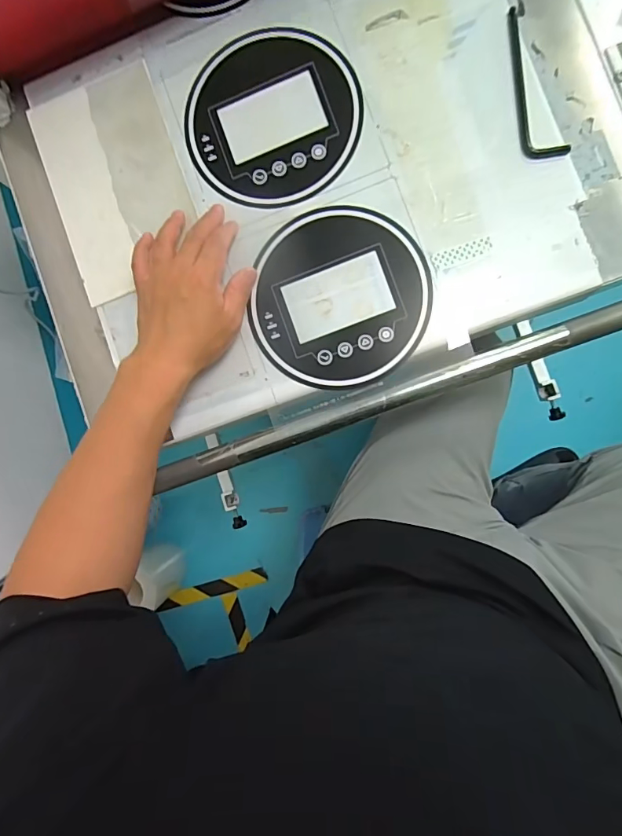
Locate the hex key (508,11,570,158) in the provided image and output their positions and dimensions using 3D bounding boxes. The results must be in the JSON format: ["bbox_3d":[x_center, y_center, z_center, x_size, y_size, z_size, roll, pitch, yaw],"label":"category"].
[{"bbox_3d":[0.192,-0.297,0.403,0.035,0.005,0.139,-15,87,7],"label":"hex key"}]

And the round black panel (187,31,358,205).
[{"bbox_3d":[-0.038,-0.288,0.432,0.159,0.005,0.167,0,89,7],"label":"round black panel"}]

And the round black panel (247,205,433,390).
[{"bbox_3d":[0.028,-0.112,0.422,0.158,0.004,0.162,0,89,7],"label":"round black panel"}]

